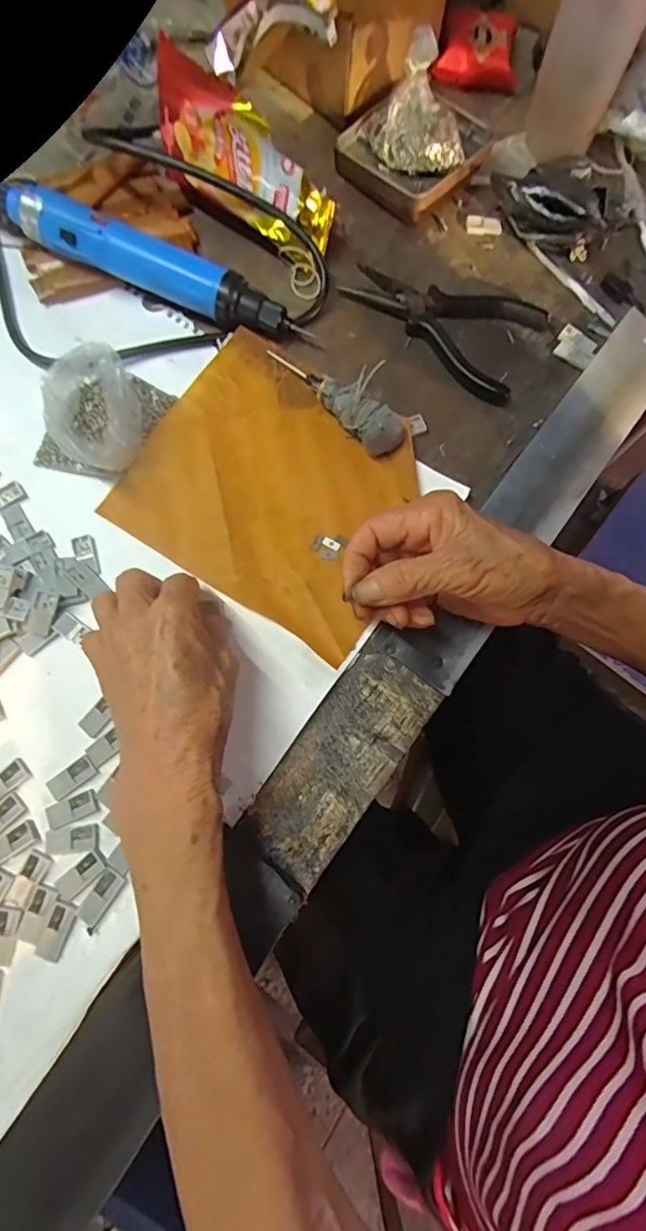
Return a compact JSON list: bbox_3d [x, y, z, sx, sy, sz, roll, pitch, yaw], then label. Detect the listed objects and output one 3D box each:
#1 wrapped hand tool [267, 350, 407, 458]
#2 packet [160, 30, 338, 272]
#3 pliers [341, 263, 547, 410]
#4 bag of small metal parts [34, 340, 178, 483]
[{"bbox_3d":[0.005,-0.152,0.355,0.116,0.029,0.028,36,76,8],"label":"wrapped hand tool"},{"bbox_3d":[-0.058,-0.327,0.357,0.160,0.062,0.049,38,76,-14],"label":"packet"},{"bbox_3d":[0.100,-0.234,0.389,0.156,0.013,0.087,43,78,9],"label":"pliers"},{"bbox_3d":[-0.151,-0.136,0.340,0.068,0.041,0.082,19,75,4],"label":"bag of small metal parts"}]

